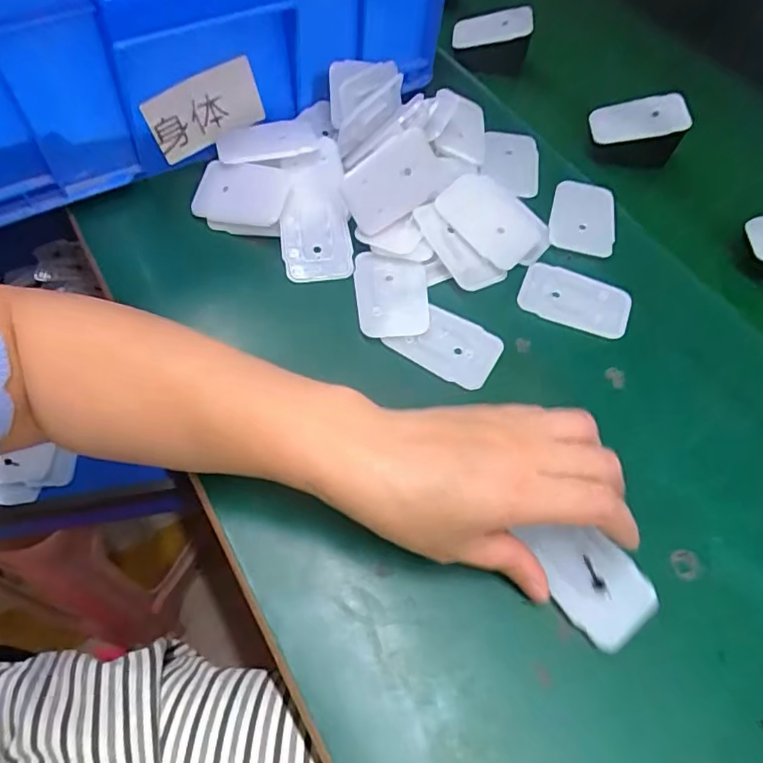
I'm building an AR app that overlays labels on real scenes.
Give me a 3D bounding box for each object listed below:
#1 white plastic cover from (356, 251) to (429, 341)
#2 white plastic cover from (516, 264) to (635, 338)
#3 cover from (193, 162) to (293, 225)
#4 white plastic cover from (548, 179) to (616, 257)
[{"bbox_3d":[0.007,-0.055,0.354,0.045,0.006,0.063,0,60,-3],"label":"white plastic cover"},{"bbox_3d":[0.127,-0.054,0.365,0.069,0.005,0.045,21,61,9],"label":"white plastic cover"},{"bbox_3d":[-0.095,-0.126,0.376,0.062,0.005,0.040,11,89,8],"label":"cover"},{"bbox_3d":[0.143,-0.117,0.396,0.045,0.007,0.061,16,60,6],"label":"white plastic cover"}]

